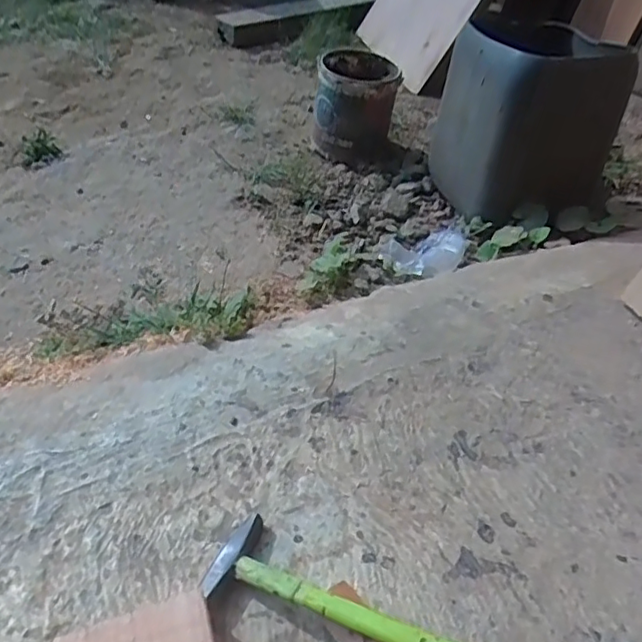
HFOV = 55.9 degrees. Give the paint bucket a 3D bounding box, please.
[{"bbox_3d":[0.072,-0.470,1.323,0.176,0.204,0.187,1,43,-1],"label":"paint bucket"}]

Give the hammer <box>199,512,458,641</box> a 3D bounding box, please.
[{"bbox_3d":[0.007,0.234,0.509,0.245,0.017,0.079,11,40,31],"label":"hammer"}]

